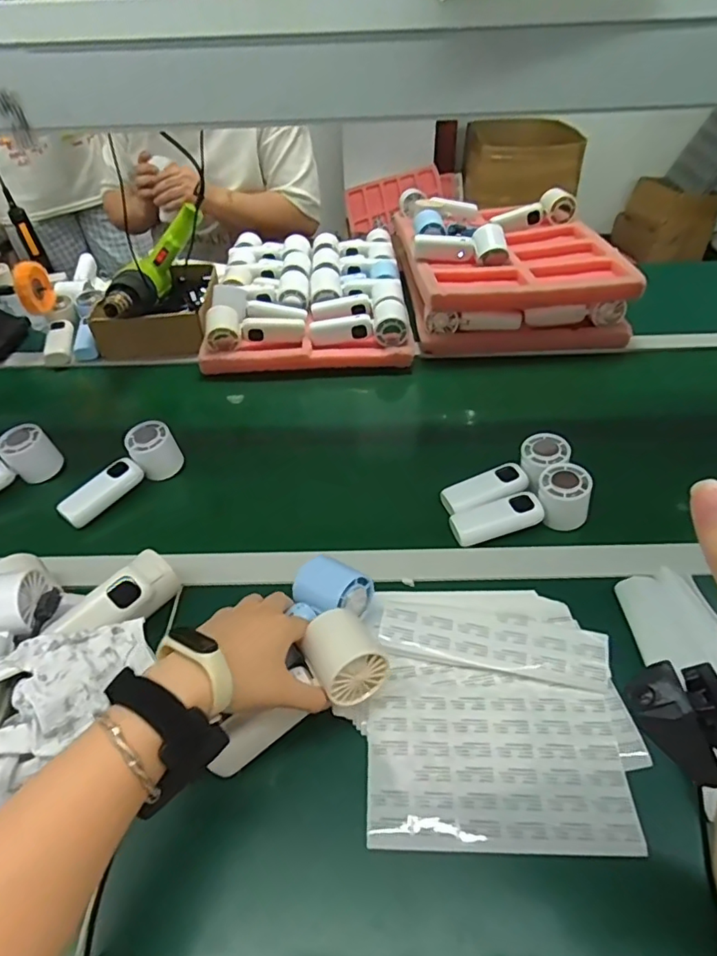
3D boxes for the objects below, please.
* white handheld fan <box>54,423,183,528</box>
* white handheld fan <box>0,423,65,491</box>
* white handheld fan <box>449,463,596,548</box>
[{"bbox_3d":[-0.292,-0.009,0.662,0.151,0.058,0.053,-33,51,-29],"label":"white handheld fan"},{"bbox_3d":[-0.447,-0.005,0.660,0.060,0.057,0.153,21,48,23],"label":"white handheld fan"},{"bbox_3d":[0.183,0.037,0.612,0.157,0.048,0.053,-20,44,1],"label":"white handheld fan"}]

